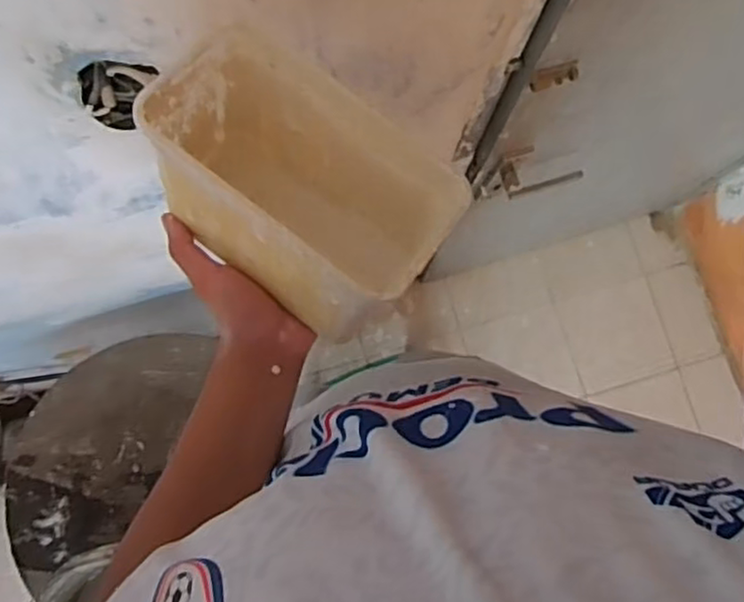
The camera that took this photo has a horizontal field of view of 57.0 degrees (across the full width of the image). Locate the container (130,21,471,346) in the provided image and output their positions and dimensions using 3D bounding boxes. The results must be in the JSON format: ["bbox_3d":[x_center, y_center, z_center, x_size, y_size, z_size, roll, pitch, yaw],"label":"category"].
[{"bbox_3d":[-0.057,-0.075,0.477,0.187,0.137,0.118,41,82,4],"label":"container"}]

